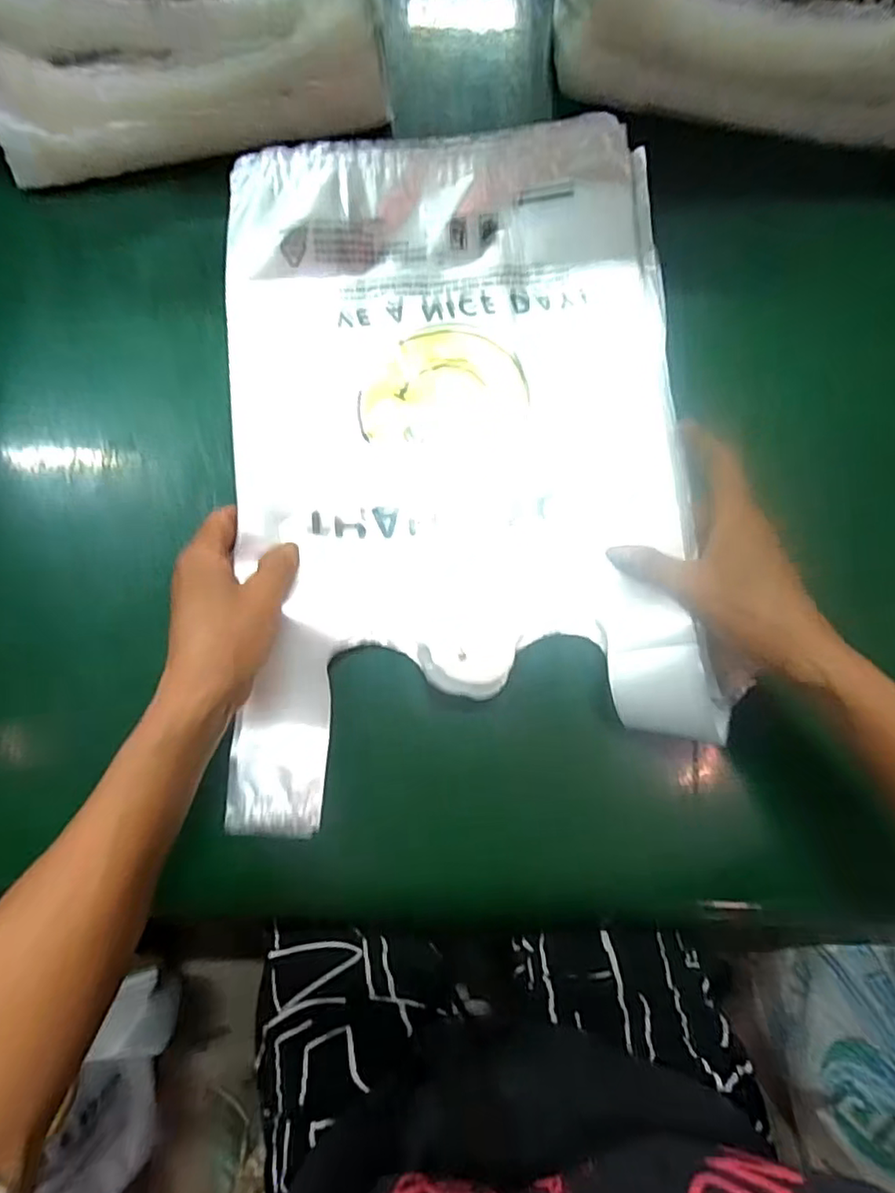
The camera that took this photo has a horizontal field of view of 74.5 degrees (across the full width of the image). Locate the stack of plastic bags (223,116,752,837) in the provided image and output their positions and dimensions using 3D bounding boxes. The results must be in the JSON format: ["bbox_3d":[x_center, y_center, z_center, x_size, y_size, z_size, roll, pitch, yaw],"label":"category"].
[{"bbox_3d":[0.005,-0.103,0.401,0.312,0.049,0.444,-6,81,-4],"label":"stack of plastic bags"}]

